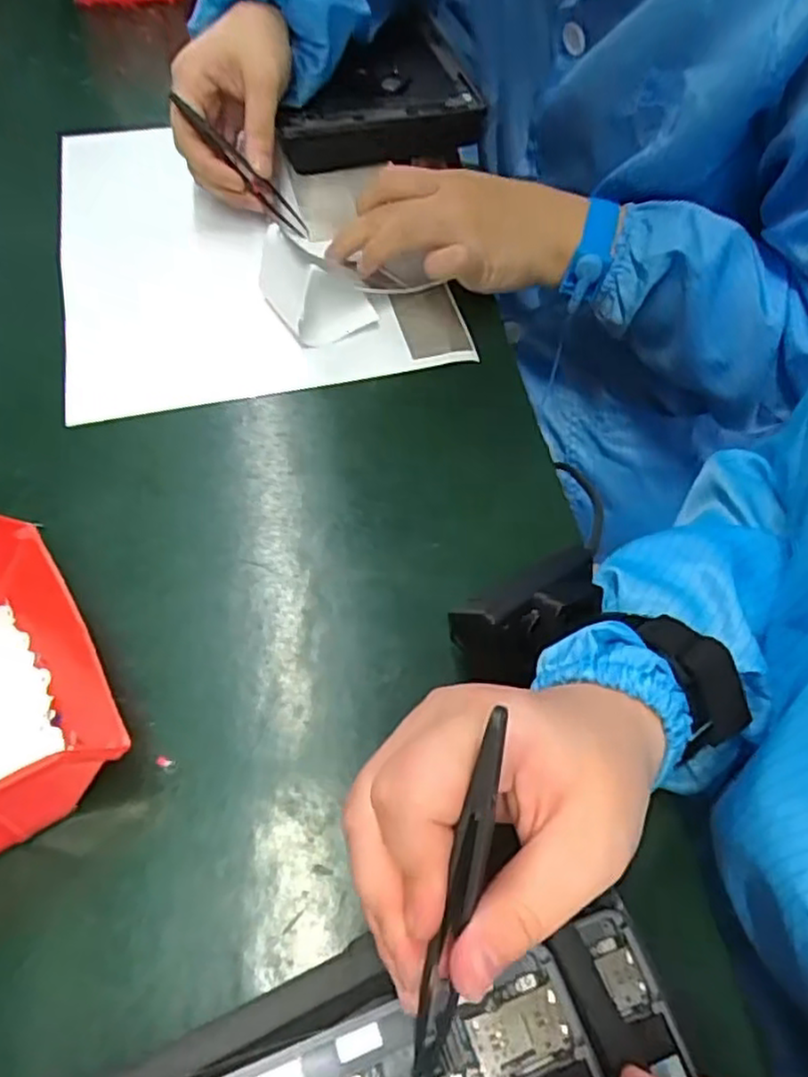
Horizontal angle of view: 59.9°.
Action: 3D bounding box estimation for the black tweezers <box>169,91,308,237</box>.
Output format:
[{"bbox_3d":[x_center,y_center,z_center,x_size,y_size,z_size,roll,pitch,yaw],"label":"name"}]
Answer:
[{"bbox_3d":[-0.103,-0.239,0.463,0.101,0.013,0.009,36,45,-35],"label":"black tweezers"}]

